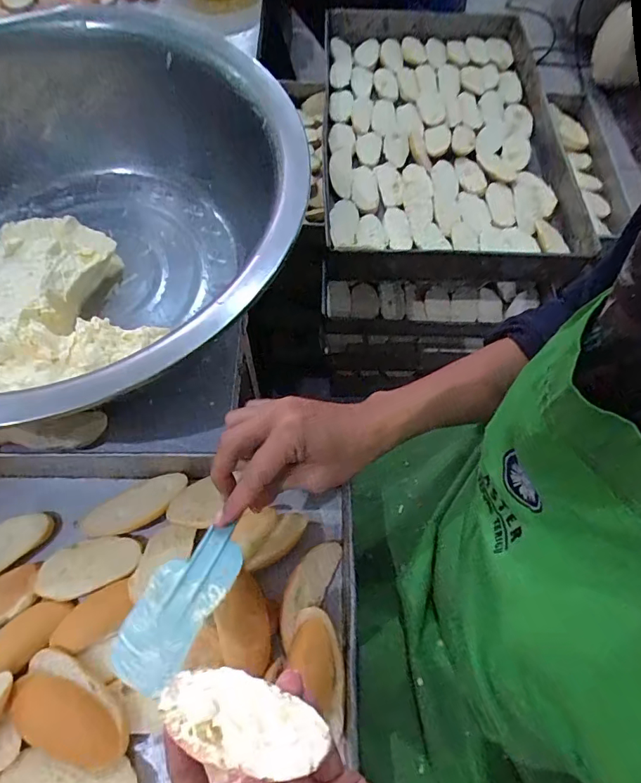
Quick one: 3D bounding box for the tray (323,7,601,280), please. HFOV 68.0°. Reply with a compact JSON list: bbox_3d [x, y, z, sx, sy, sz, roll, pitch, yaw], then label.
[{"bbox_3d":[0.199,-0.423,0.774,0.375,0.064,0.611,1,63,-2],"label":"tray"}]

